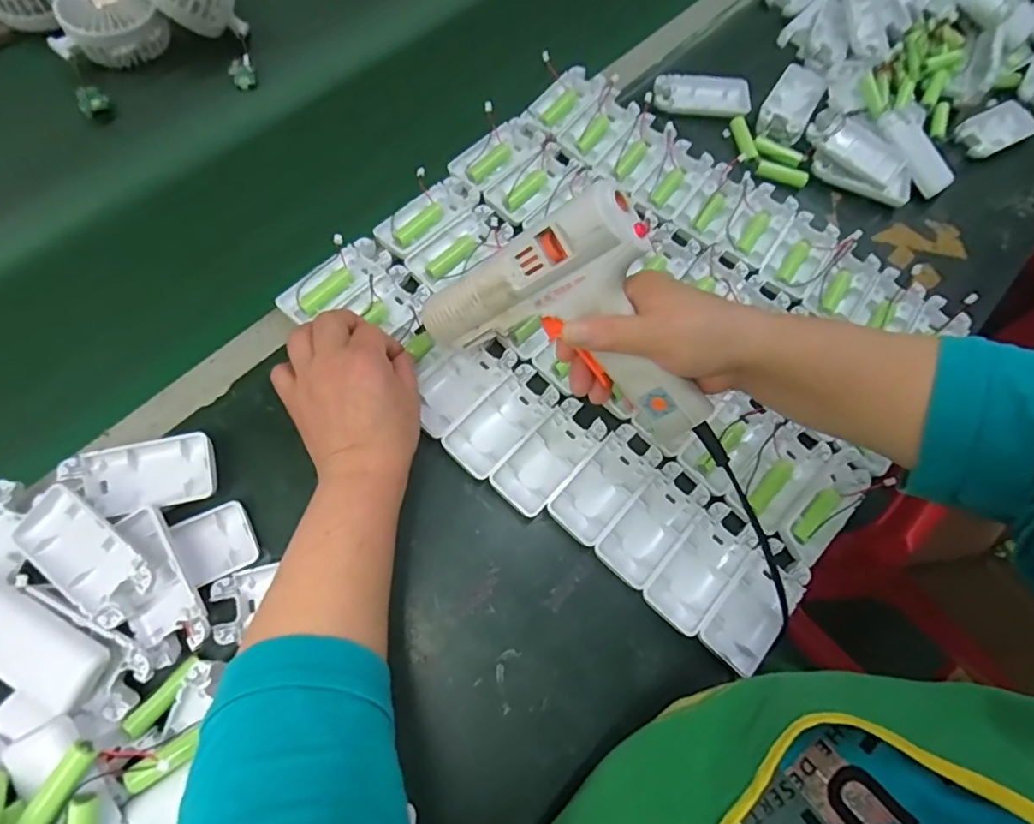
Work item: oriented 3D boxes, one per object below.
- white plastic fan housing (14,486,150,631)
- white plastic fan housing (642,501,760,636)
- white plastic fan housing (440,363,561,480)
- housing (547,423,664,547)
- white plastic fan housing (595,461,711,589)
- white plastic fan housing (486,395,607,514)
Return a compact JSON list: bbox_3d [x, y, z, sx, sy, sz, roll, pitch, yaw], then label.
[{"bbox_3d":[-0.269,0.086,0.350,0.093,0.009,0.043,37,70,8],"label":"white plastic fan housing"},{"bbox_3d":[0.134,0.111,0.411,0.043,0.012,0.092,41,71,9],"label":"white plastic fan housing"},{"bbox_3d":[-0.011,0.006,0.438,0.045,0.013,0.092,42,71,10],"label":"white plastic fan housing"},{"bbox_3d":[0.068,0.055,0.432,0.045,0.011,0.093,42,71,10],"label":"housing"},{"bbox_3d":[0.102,0.081,0.420,0.044,0.011,0.093,42,71,10],"label":"white plastic fan housing"},{"bbox_3d":[0.025,0.033,0.431,0.043,0.013,0.092,41,71,9],"label":"white plastic fan housing"}]

